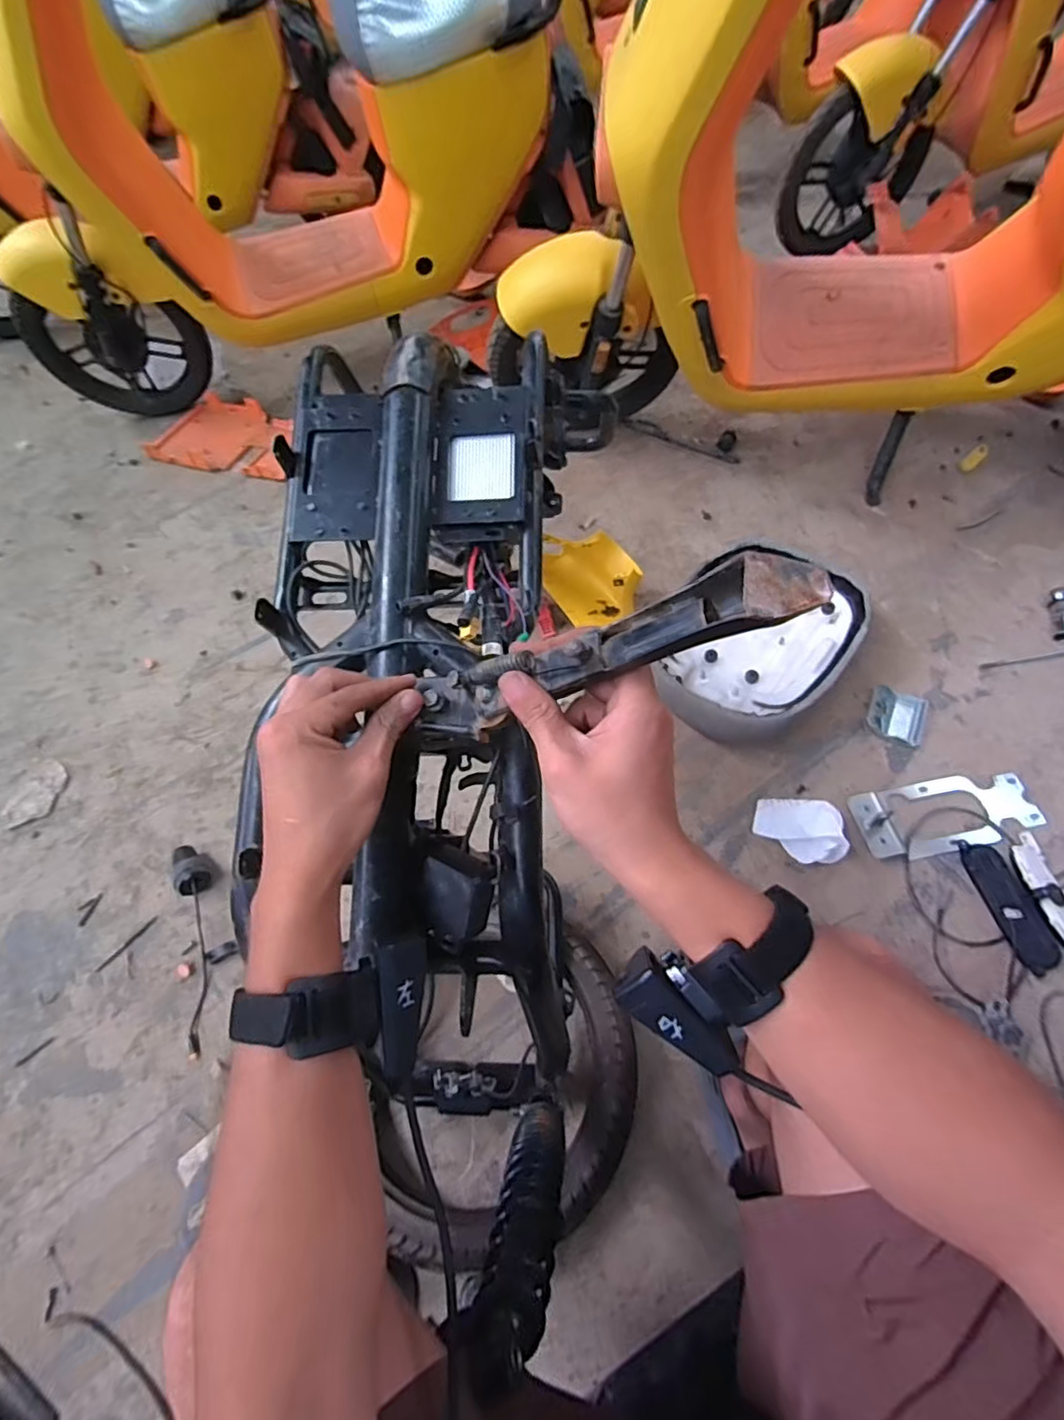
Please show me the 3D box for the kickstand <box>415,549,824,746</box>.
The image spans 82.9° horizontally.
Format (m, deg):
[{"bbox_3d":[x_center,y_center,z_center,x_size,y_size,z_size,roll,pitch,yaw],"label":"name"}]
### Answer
[{"bbox_3d":[0.025,-0.028,0.323,0.239,0.038,0.037,-18,51,36],"label":"kickstand"}]

